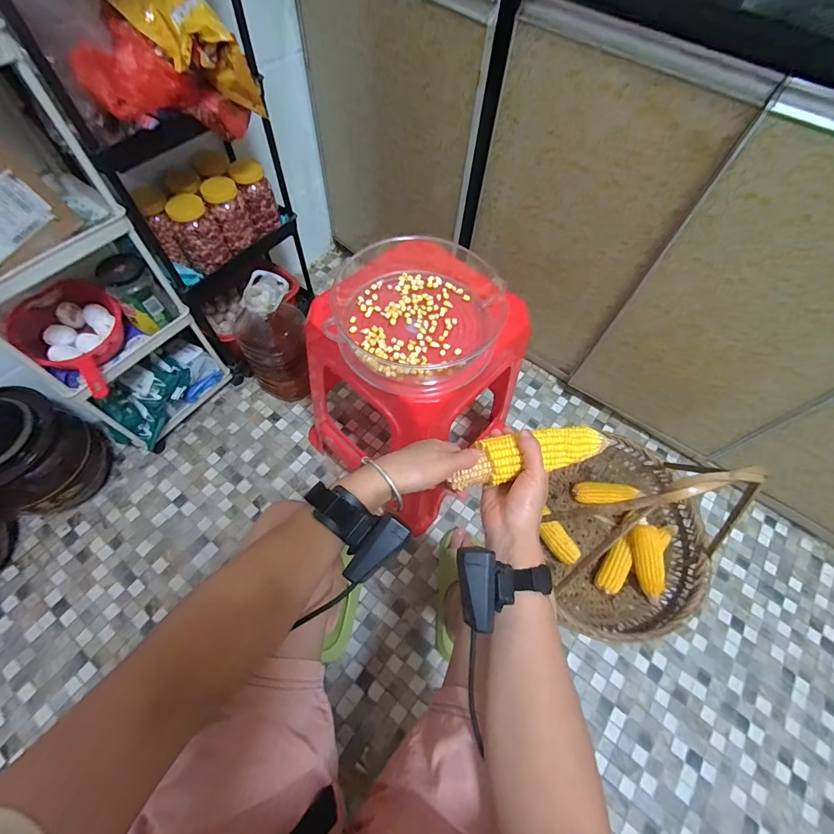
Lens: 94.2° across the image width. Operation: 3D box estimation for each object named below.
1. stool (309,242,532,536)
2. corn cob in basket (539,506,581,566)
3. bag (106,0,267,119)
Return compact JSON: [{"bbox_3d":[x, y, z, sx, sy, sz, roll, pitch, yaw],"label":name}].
[{"bbox_3d":[-0.009,-0.037,0.787,0.297,0.480,0.294,32,66,14],"label":"stool"},{"bbox_3d":[0.309,0.267,0.849,0.047,0.040,0.114,-25,66,-14],"label":"corn cob in basket"},{"bbox_3d":[-0.357,-0.598,0.606,0.221,0.107,0.103,38,65,-12],"label":"bag"}]

